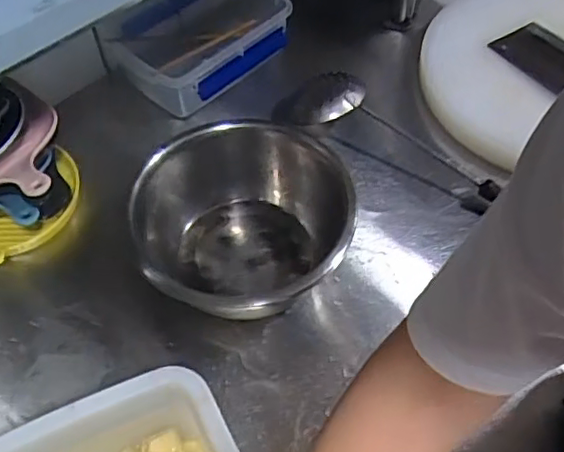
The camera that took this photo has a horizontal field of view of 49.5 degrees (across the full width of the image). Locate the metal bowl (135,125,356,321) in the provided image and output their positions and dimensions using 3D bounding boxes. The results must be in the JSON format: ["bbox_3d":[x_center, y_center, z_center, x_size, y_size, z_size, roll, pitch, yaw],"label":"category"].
[{"bbox_3d":[-0.044,-0.004,0.728,0.242,0.114,0.261,-1,55,1],"label":"metal bowl"}]

